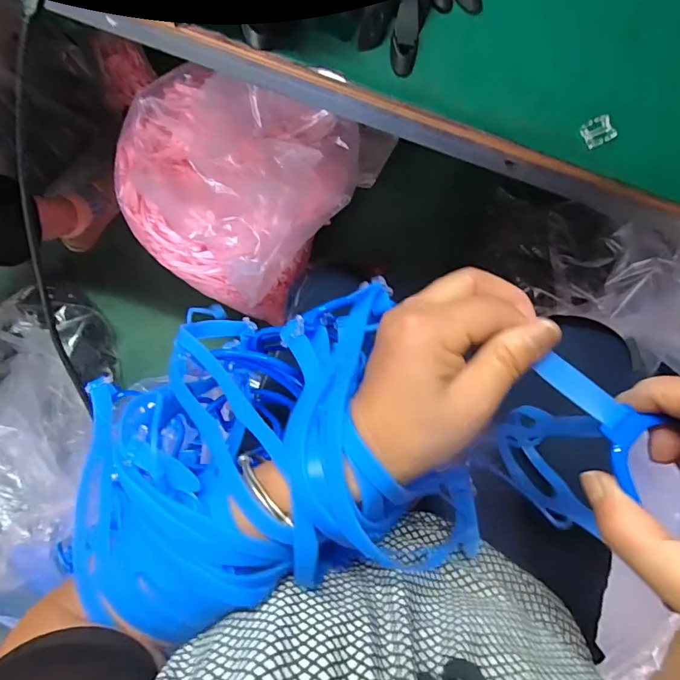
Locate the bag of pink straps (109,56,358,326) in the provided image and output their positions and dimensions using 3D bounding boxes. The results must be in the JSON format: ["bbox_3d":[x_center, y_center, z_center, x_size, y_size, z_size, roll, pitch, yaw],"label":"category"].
[{"bbox_3d":[-0.202,-0.237,0.809,0.394,0.250,0.275,23,82,1],"label":"bag of pink straps"}]

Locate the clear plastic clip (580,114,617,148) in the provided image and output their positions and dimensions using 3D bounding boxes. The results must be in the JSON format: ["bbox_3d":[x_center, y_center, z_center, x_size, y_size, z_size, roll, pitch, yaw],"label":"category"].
[{"bbox_3d":[0.167,-0.136,0.298,0.020,0.006,0.018,-21,84,-5],"label":"clear plastic clip"}]

